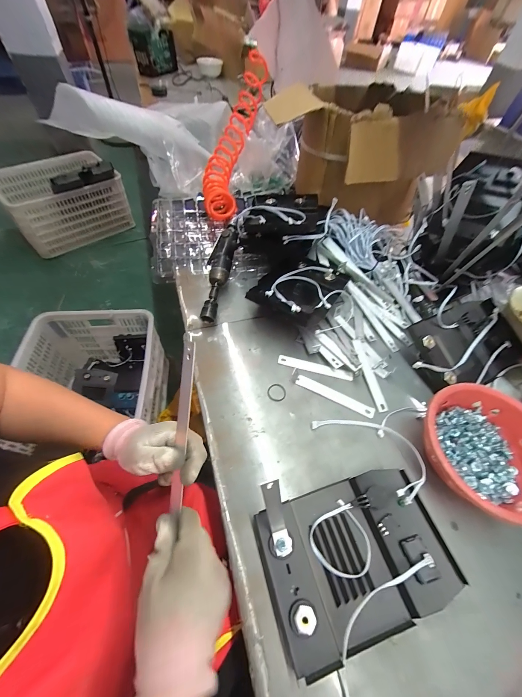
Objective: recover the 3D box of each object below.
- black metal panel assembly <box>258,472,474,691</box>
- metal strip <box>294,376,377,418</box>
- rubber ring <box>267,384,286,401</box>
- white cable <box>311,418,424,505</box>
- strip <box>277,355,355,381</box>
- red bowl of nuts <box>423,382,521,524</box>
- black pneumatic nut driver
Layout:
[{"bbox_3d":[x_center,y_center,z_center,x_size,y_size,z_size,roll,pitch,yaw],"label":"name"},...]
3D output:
[{"bbox_3d":[0.109,0.238,0.323,0.203,0.048,0.169,-13,58,-12],"label":"black metal panel assembly"},{"bbox_3d":[0.127,0.080,0.459,0.135,0.004,0.024,25,58,13],"label":"metal strip"},{"bbox_3d":[0.027,0.075,0.455,0.031,0.004,0.033,2,56,-3],"label":"rubber ring"},{"bbox_3d":[0.167,0.141,0.403,0.094,0.026,0.158,-27,41,-32],"label":"white cable"},{"bbox_3d":[0.099,0.035,0.487,0.135,0.004,0.022,12,62,7],"label":"strip"},{"bbox_3d":[0.312,0.145,0.383,0.181,0.078,0.165,2,56,-3],"label":"red bowl of nuts"},{"bbox_3d":[-0.091,-0.159,0.556,0.051,0.034,0.228,8,68,1],"label":"black pneumatic nut driver"}]

